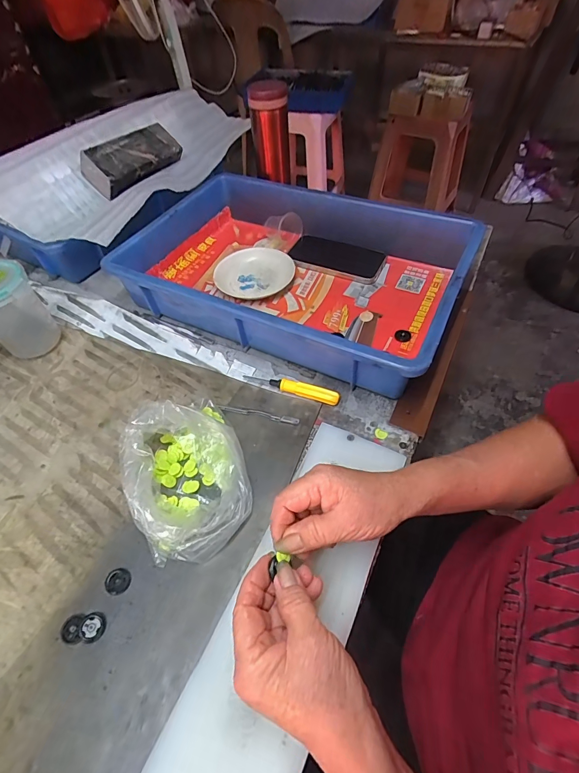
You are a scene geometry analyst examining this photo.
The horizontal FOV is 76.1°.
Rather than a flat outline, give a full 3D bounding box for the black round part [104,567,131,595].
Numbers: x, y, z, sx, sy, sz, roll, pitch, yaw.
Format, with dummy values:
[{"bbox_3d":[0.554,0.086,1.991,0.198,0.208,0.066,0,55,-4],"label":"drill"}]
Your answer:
[{"bbox_3d":[-0.147,0.167,0.317,0.020,0.004,0.021,-1,54,2],"label":"black round part"}]

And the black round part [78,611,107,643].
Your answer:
[{"bbox_3d":[-0.159,0.194,0.299,0.020,0.004,0.020,-1,54,2],"label":"black round part"}]

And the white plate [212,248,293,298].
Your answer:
[{"bbox_3d":[-0.053,-0.180,0.574,0.116,0.022,0.116,-1,54,2],"label":"white plate"}]

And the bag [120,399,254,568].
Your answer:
[{"bbox_3d":[-0.096,0.077,0.351,0.104,0.057,0.154,-19,55,-11],"label":"bag"}]

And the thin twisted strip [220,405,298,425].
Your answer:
[{"bbox_3d":[-0.035,0.031,0.419,0.093,0.005,0.009,10,55,10],"label":"thin twisted strip"}]

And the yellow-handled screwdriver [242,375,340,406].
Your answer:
[{"bbox_3d":[0.001,0.001,0.436,0.117,0.015,0.016,14,56,12],"label":"yellow-handled screwdriver"}]

